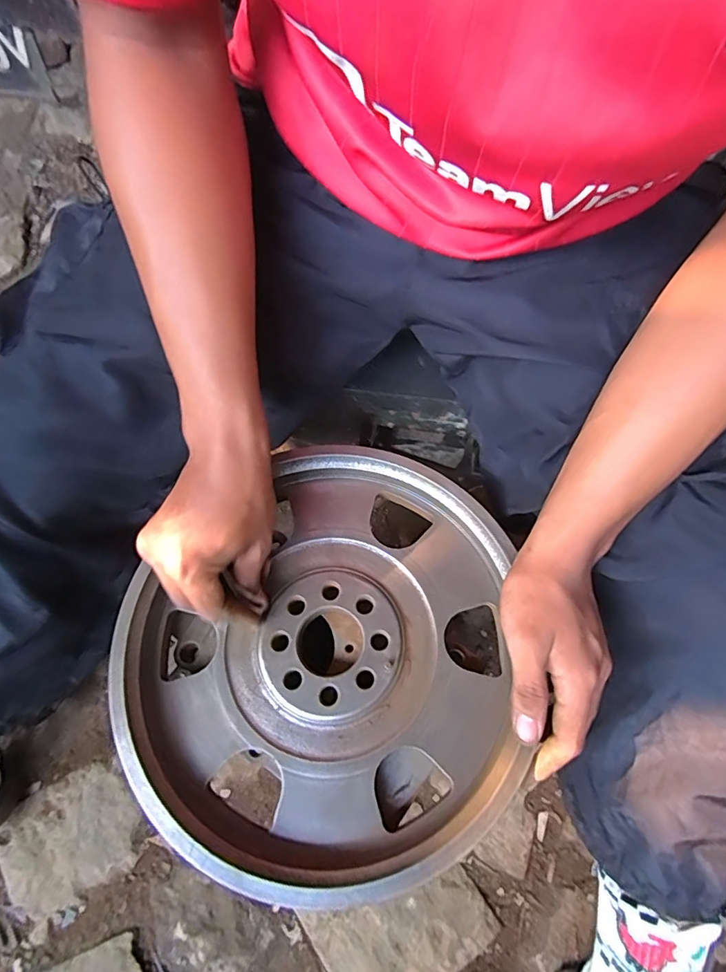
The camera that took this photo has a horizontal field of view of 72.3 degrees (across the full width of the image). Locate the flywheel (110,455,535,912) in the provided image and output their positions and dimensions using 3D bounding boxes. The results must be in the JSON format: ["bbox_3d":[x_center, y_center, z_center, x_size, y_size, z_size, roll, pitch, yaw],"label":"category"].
[{"bbox_3d":[-0.036,0.115,0.369,0.279,0.056,0.298,0,73,1],"label":"flywheel"}]

